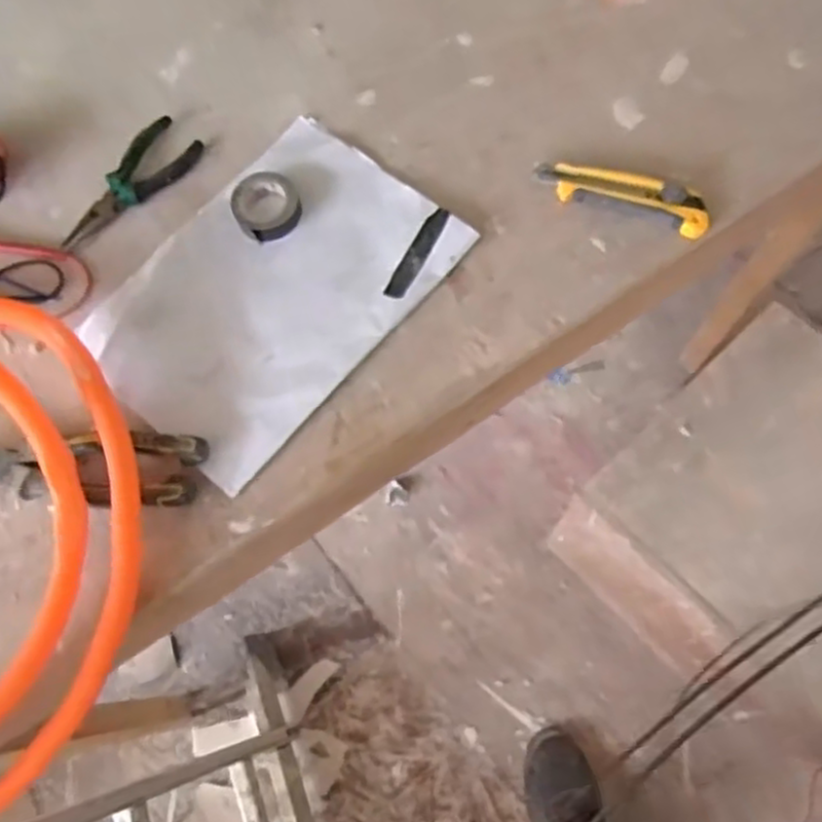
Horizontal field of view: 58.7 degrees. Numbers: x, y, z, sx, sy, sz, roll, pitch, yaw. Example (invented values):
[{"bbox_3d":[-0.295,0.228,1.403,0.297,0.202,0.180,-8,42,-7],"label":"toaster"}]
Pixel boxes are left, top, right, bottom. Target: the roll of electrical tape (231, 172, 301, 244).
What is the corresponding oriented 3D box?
[{"bbox_3d":[-0.125,-0.180,0.632,0.058,0.021,0.060,-1,71,2],"label":"roll of electrical tape"}]

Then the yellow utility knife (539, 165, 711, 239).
[{"bbox_3d":[0.179,-0.184,0.623,0.145,0.021,0.038,21,73,9],"label":"yellow utility knife"}]

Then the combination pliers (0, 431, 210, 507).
[{"bbox_3d":[-0.258,0.043,0.560,0.197,0.029,0.054,2,71,3],"label":"combination pliers"}]

